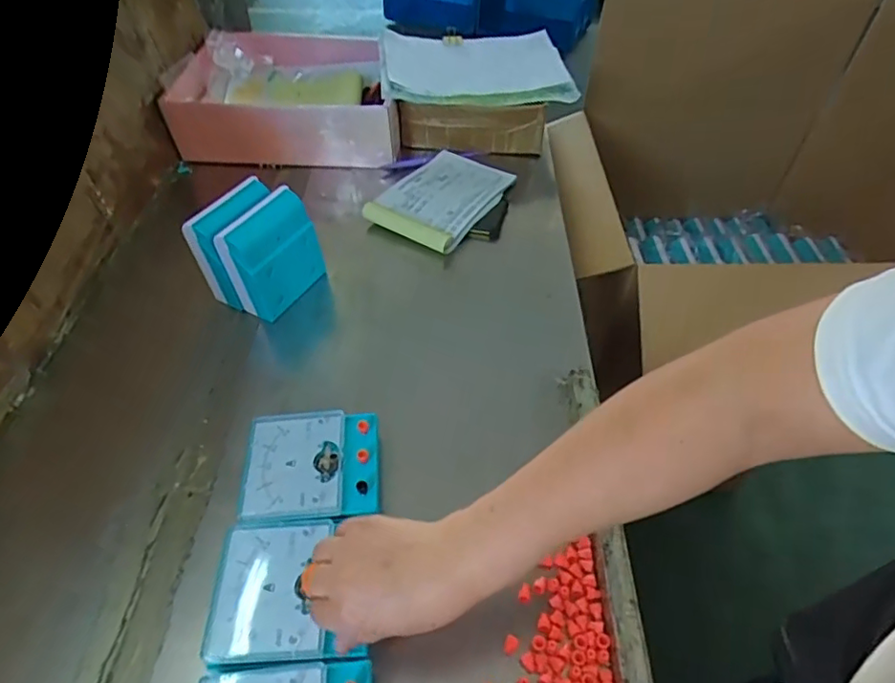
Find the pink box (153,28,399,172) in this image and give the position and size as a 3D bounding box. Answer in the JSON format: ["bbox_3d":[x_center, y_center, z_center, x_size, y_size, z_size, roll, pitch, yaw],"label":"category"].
[{"bbox_3d":[-0.239,-0.392,0.888,0.332,0.107,0.221,6,49,4],"label":"pink box"}]

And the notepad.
[{"bbox_3d":[-0.006,-0.206,0.791,0.141,0.019,0.193,25,53,20],"label":"notepad"}]

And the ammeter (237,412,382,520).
[{"bbox_3d":[-0.119,0.116,0.510,0.119,0.041,0.108,-4,49,-4],"label":"ammeter"}]

